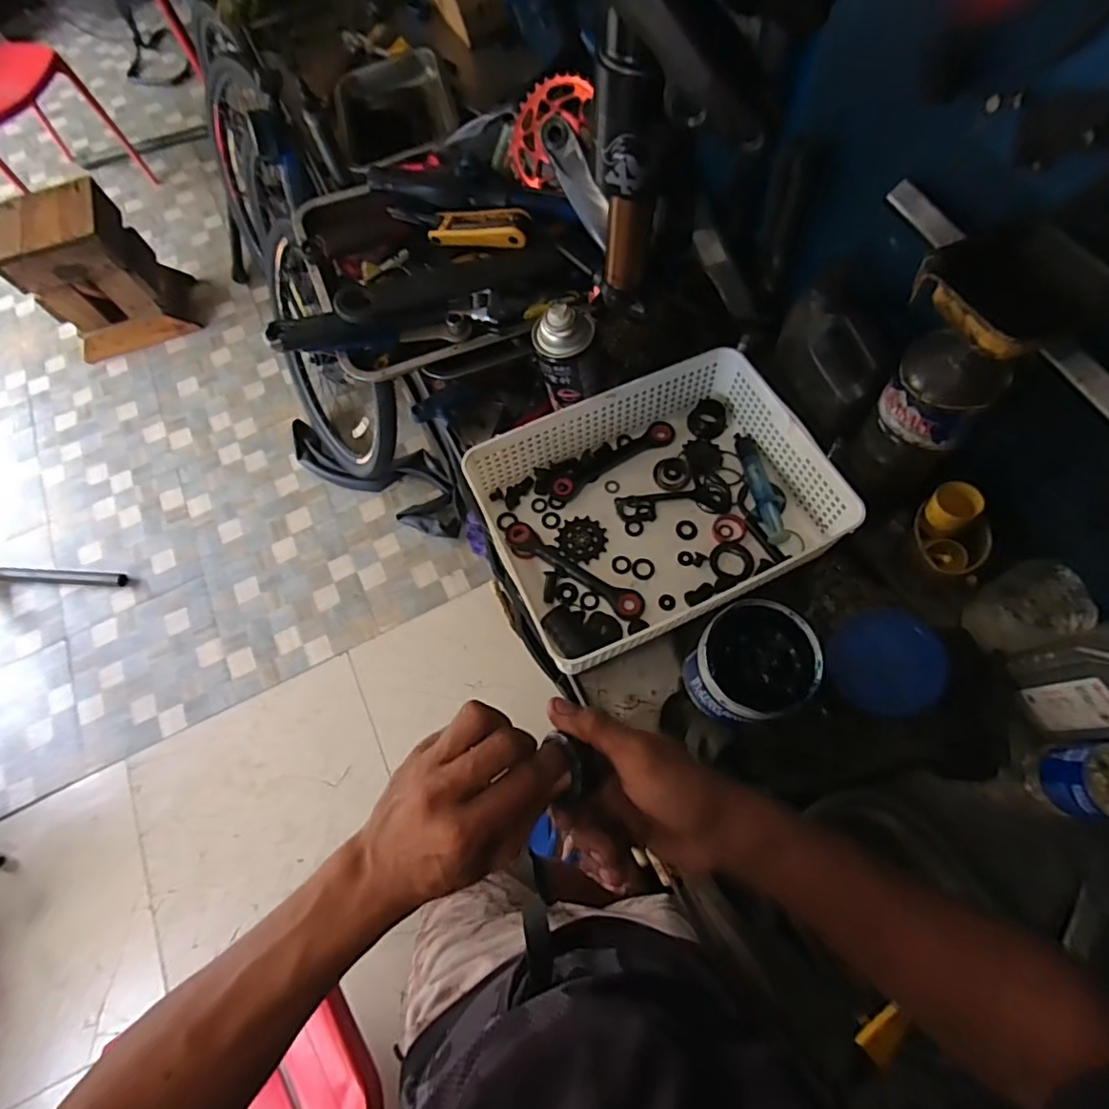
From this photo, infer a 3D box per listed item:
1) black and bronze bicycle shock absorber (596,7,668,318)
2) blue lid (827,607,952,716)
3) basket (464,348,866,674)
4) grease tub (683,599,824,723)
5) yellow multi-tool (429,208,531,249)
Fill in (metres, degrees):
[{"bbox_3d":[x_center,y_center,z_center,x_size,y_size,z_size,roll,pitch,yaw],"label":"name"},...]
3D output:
[{"bbox_3d":[0.046,-0.231,0.375,0.045,0.174,0.034,-1,68,4],"label":"black and bronze bicycle shock absorber"},{"bbox_3d":[0.324,0.103,0.561,0.096,0.010,0.105,-11,62,22],"label":"blue lid"},{"bbox_3d":[0.101,-0.054,0.598,0.319,0.077,0.239,-25,70,-8],"label":"basket"},{"bbox_3d":[0.183,0.107,0.541,0.109,0.080,0.102,-40,71,-11],"label":"grease tub"},{"bbox_3d":[-0.087,-0.391,0.695,0.127,0.032,0.038,9,69,21],"label":"yellow multi-tool"}]

